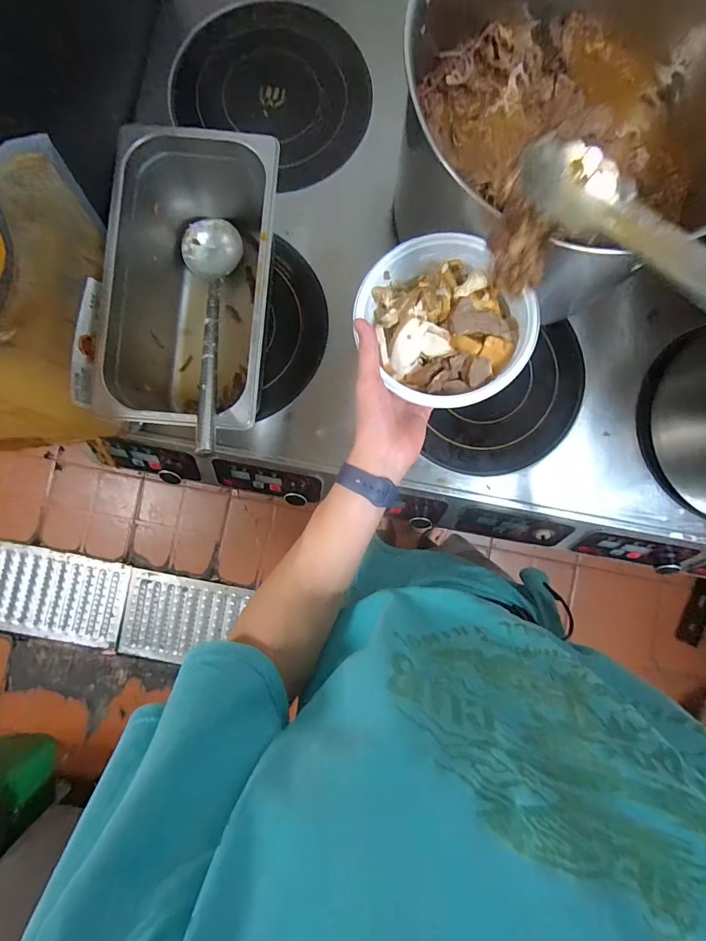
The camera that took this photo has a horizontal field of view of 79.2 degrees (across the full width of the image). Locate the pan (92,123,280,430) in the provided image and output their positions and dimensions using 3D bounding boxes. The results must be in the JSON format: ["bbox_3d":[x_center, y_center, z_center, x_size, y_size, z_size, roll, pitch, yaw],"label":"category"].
[{"bbox_3d":[-0.179,-0.214,0.525,0.175,0.153,0.350,5,88,0],"label":"pan"}]

